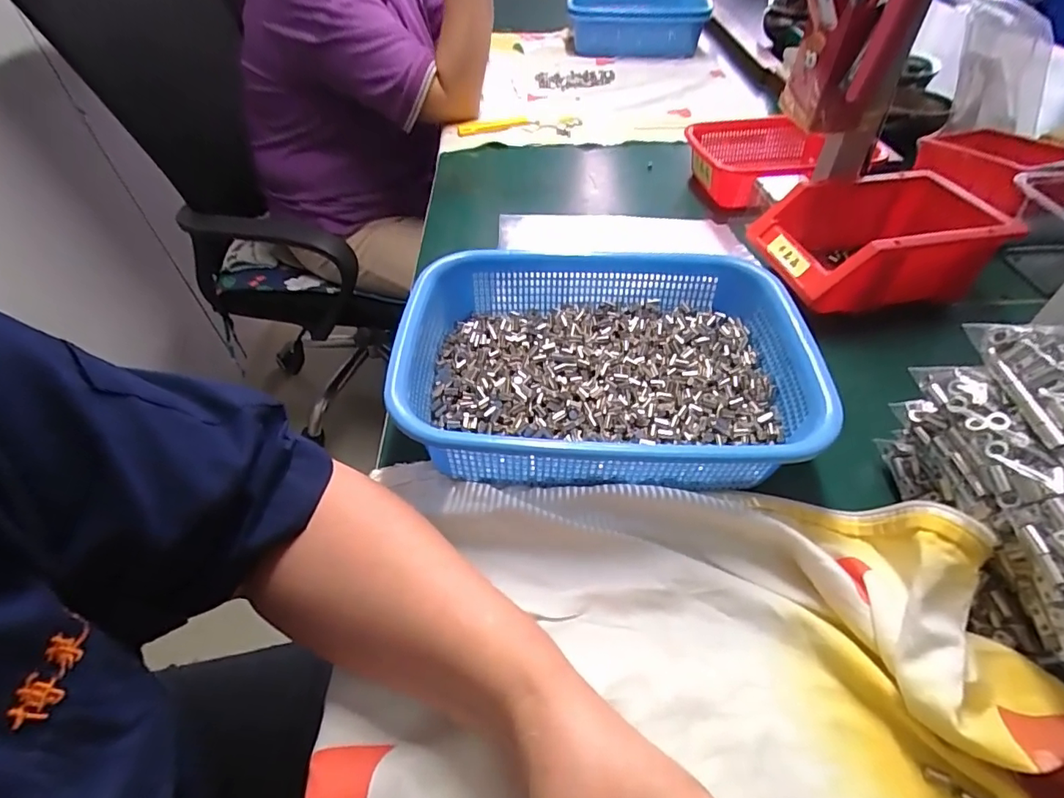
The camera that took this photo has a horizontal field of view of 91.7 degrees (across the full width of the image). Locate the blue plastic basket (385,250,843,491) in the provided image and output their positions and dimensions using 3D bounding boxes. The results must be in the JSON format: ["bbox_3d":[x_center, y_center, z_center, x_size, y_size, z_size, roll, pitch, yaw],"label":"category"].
[{"bbox_3d":[0.049,-0.034,0.381,0.287,0.058,0.213,0,51,2],"label":"blue plastic basket"}]

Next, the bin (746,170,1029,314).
[{"bbox_3d":[0.341,-0.154,0.502,0.219,0.072,0.129,-9,48,-7],"label":"bin"}]

